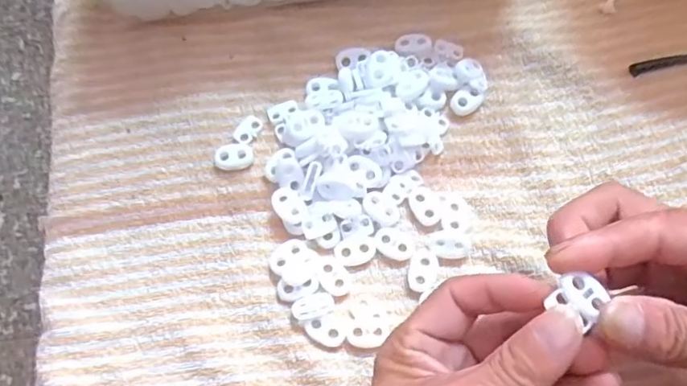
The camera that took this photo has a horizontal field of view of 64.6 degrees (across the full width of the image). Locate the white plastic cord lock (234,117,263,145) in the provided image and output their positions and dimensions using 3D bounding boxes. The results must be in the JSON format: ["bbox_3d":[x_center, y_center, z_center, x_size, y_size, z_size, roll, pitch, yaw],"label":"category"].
[{"bbox_3d":[-0.057,-0.038,0.327,0.013,0.004,0.020,33,76,12],"label":"white plastic cord lock"}]

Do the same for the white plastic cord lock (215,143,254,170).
[{"bbox_3d":[-0.064,-0.022,0.321,0.022,0.006,0.015,-8,72,0],"label":"white plastic cord lock"}]

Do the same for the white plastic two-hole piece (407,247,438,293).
[{"bbox_3d":[0.043,0.041,0.294,0.015,0.004,0.024,10,73,5],"label":"white plastic two-hole piece"}]

